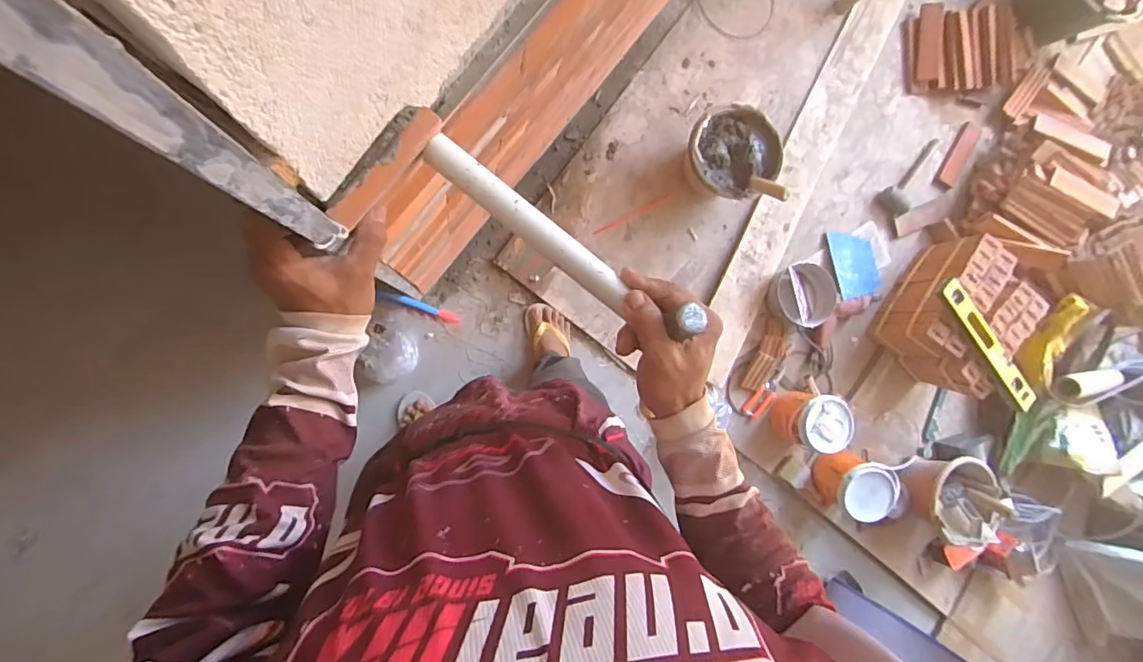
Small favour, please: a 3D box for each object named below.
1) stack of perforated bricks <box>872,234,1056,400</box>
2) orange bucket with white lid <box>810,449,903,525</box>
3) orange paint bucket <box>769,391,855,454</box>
[{"bbox_3d":[1.140,-0.049,1.549,0.299,0.231,0.368,41,83,-10],"label":"stack of perforated bricks"},{"bbox_3d":[0.815,0.447,1.515,0.172,0.171,0.164,0,91,-13],"label":"orange bucket with white lid"},{"bbox_3d":[0.698,0.255,1.495,0.173,0.163,0.157,11,89,-13],"label":"orange paint bucket"}]

